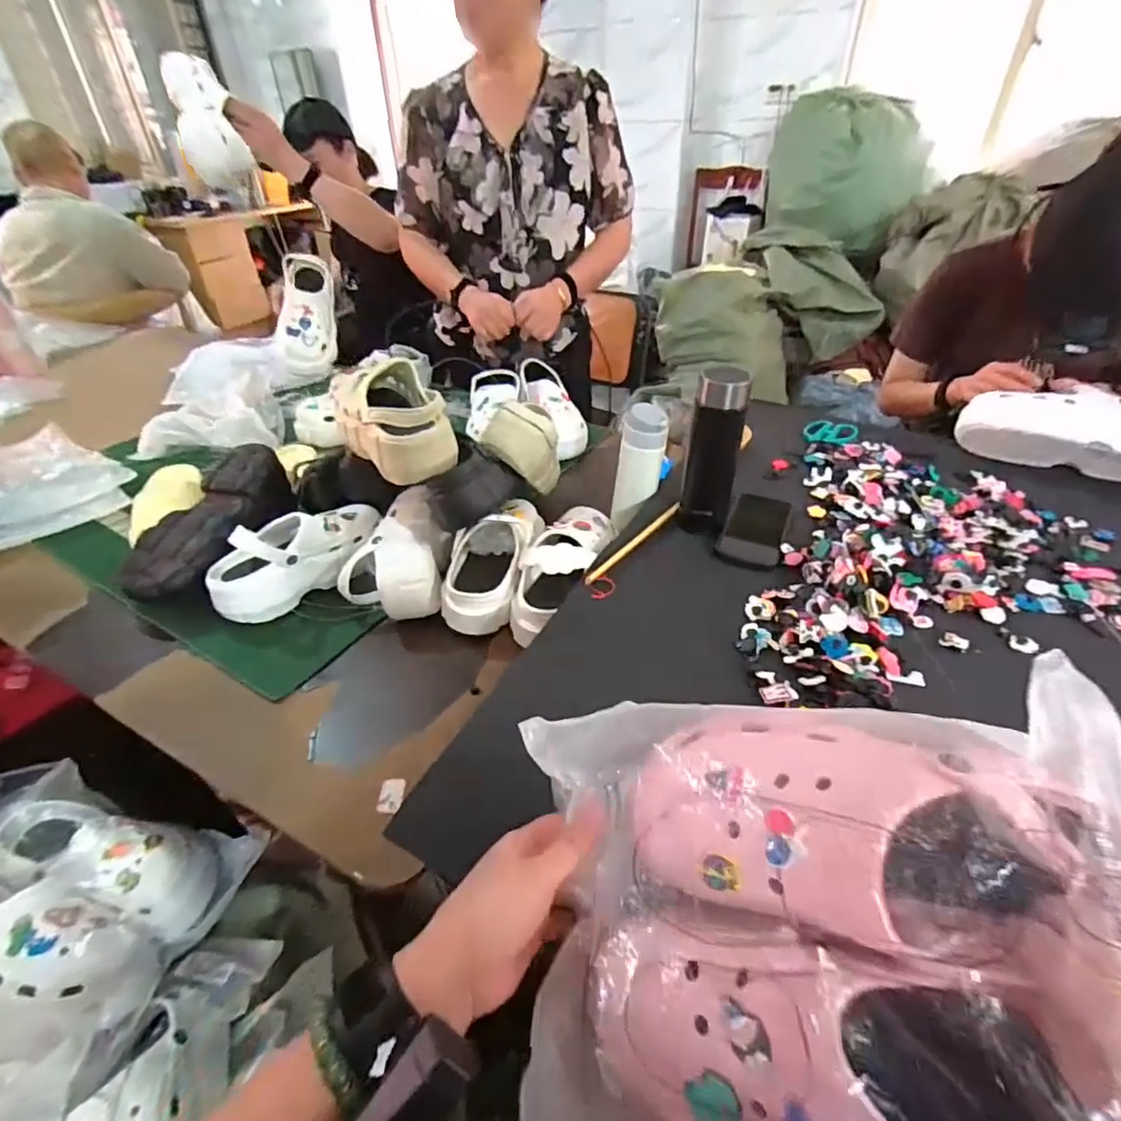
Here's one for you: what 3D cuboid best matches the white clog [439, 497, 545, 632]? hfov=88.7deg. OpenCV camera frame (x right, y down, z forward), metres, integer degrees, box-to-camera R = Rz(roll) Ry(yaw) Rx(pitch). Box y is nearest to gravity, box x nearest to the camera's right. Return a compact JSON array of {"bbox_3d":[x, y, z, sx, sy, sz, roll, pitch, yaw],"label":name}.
[{"bbox_3d":[-0.093,-0.019,0.823,0.107,0.111,0.238,4,38,7],"label":"white clog"}]

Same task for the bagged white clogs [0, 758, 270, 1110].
[{"bbox_3d":[-0.595,0.404,0.676,0.333,0.119,0.286,7,39,10],"label":"bagged white clogs"}]

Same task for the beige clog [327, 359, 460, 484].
[{"bbox_3d":[-0.236,-0.203,0.793,0.119,0.101,0.222,-23,43,-26],"label":"beige clog"}]

